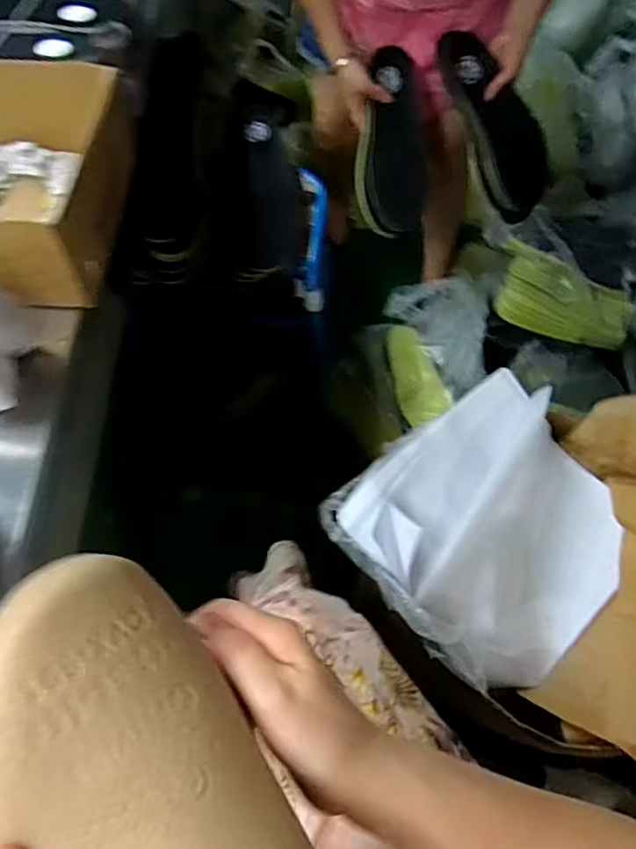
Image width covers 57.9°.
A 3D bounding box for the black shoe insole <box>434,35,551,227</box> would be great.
[{"bbox_3d":[0.305,-0.502,0.968,0.106,0.310,0.037,-21,20,20],"label":"black shoe insole"}]

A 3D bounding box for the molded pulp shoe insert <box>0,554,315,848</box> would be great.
[{"bbox_3d":[-0.073,0.143,0.224,0.095,0.043,0.182,-31,68,-18],"label":"molded pulp shoe insert"}]

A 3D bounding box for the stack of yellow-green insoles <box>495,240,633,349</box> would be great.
[{"bbox_3d":[0.522,-0.263,1.218,0.299,0.129,0.093,21,63,8],"label":"stack of yellow-green insoles"}]

